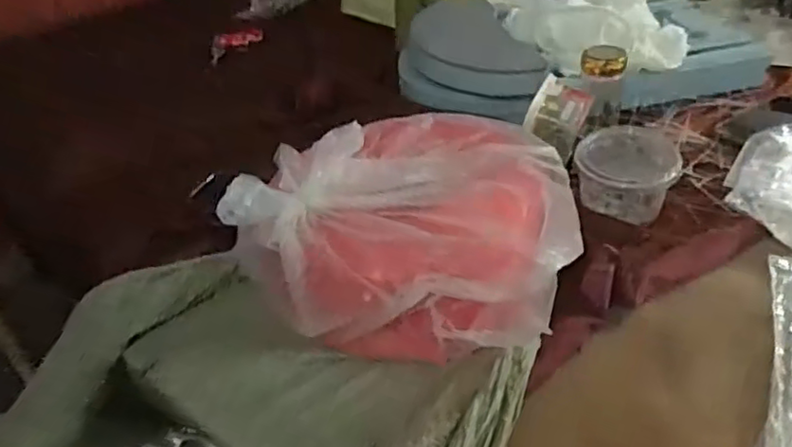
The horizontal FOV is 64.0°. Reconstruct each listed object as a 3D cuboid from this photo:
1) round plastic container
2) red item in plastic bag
[{"bbox_3d":[0.272,-0.062,0.749,0.113,0.072,0.109,10,41,19],"label":"round plastic container"},{"bbox_3d":[0.019,-0.005,0.640,0.309,0.134,0.284,3,39,12],"label":"red item in plastic bag"}]

